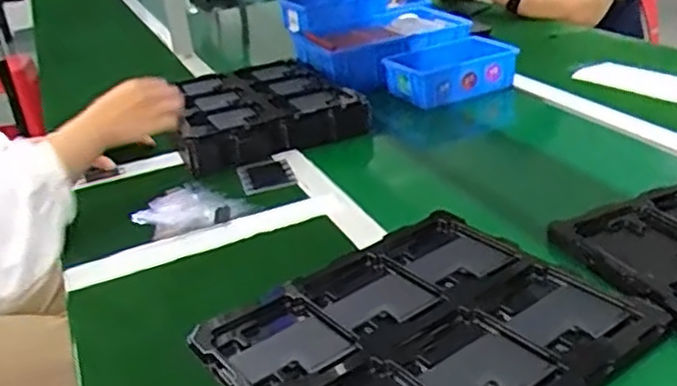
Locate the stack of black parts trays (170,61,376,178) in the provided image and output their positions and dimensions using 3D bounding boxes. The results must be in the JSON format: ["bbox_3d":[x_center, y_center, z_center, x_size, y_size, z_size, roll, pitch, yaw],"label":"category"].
[{"bbox_3d":[-0.120,-0.125,1.099,0.278,0.067,0.247,-15,28,-17],"label":"stack of black parts trays"}]

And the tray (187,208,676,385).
[{"bbox_3d":[0.073,0.119,0.611,0.314,0.018,0.273,-23,30,-30],"label":"tray"}]

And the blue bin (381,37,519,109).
[{"bbox_3d":[0.183,-0.200,1.187,0.205,0.071,0.124,-14,28,-15],"label":"blue bin"}]

